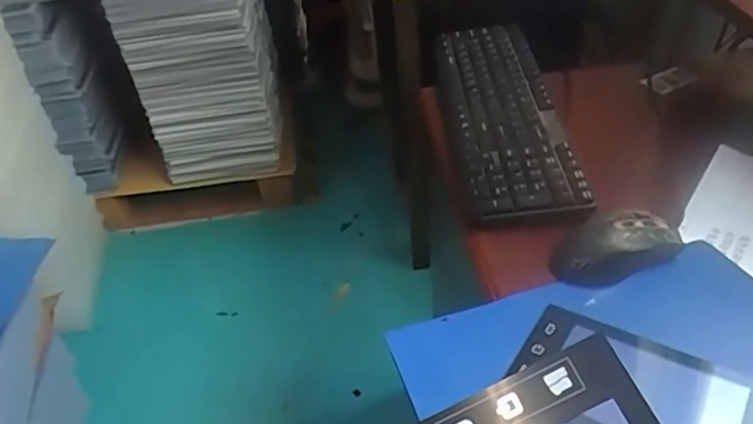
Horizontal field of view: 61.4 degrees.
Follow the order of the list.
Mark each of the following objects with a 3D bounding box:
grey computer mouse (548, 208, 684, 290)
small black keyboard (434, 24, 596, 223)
[{"bbox_3d":[0.214,0.026,0.561,0.117,0.032,0.055,-18,42,-13],"label":"grey computer mouse"},{"bbox_3d":[0.144,-0.126,0.746,0.121,0.019,0.377,-5,41,3],"label":"small black keyboard"}]

